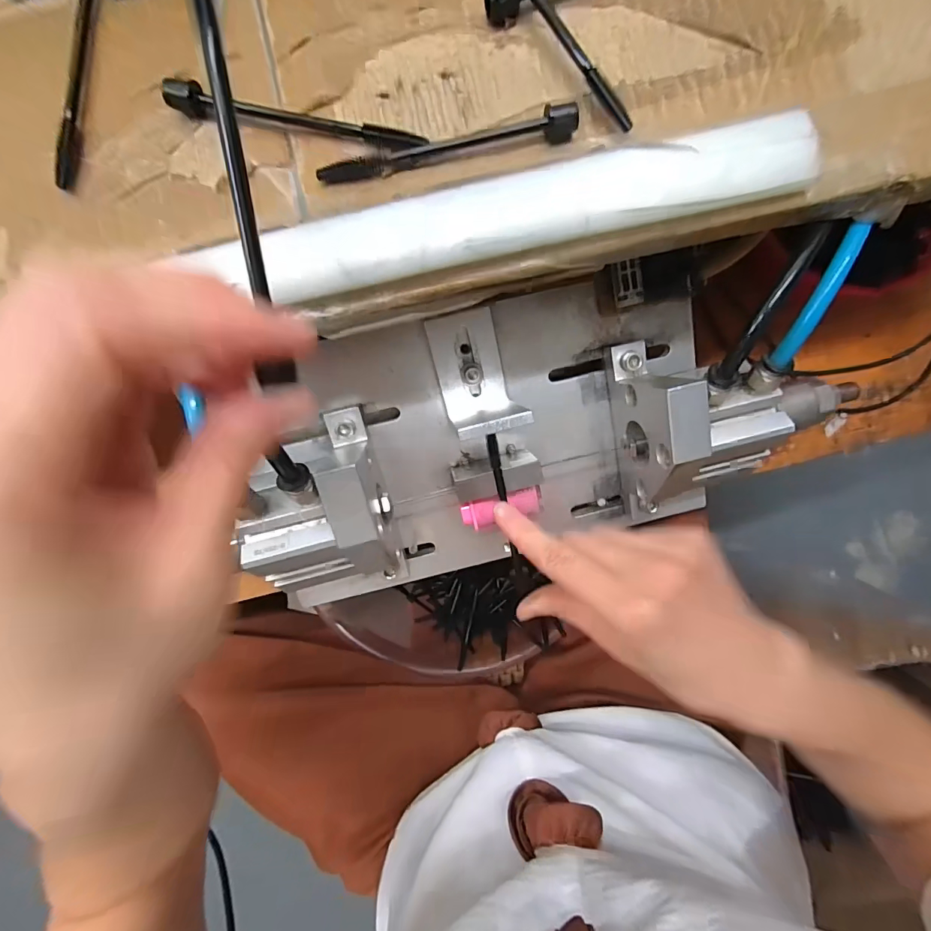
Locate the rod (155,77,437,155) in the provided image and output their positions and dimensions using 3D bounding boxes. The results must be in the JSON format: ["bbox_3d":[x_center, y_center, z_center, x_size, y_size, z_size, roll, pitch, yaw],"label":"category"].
[{"bbox_3d":[-0.065,-0.134,0.168,0.096,0.010,0.012,11,89,0],"label":"rod"}]

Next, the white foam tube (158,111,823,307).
[{"bbox_3d":[0.019,-0.092,0.161,0.222,0.020,0.027,-14,89,0],"label":"white foam tube"}]

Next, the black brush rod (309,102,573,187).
[{"bbox_3d":[-0.008,-0.123,0.166,0.099,0.013,0.012,-9,89,0],"label":"black brush rod"}]

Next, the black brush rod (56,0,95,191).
[{"bbox_3d":[-0.150,-0.158,0.170,0.008,0.007,0.100,8,89,0],"label":"black brush rod"}]

